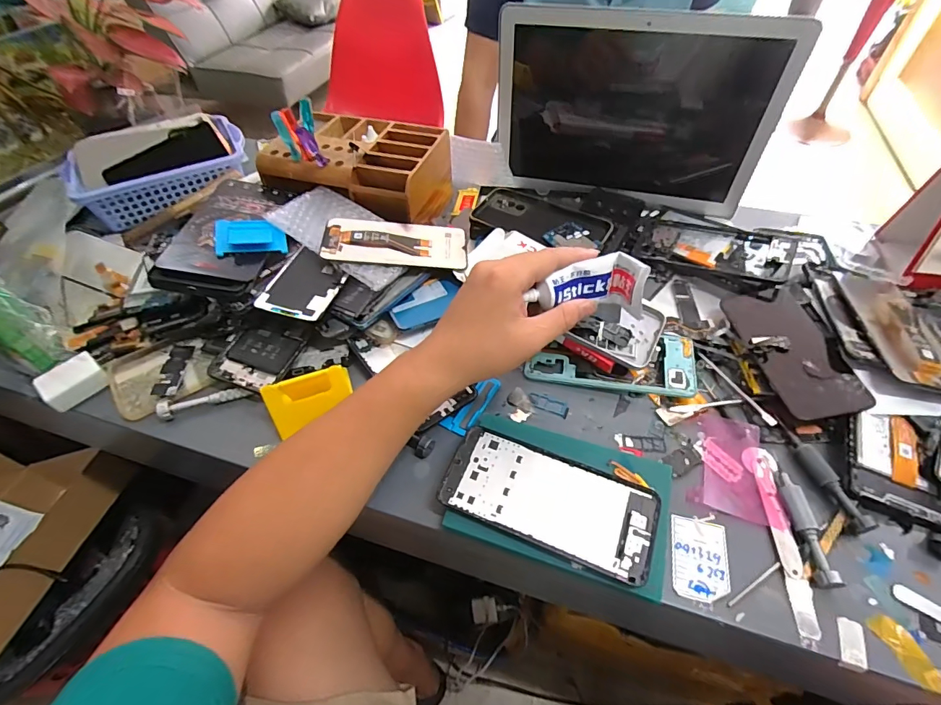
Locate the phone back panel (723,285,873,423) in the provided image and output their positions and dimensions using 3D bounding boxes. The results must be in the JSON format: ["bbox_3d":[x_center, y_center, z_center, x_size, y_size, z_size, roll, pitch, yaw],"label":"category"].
[{"bbox_3d":[0.311,-0.004,0.428,0.077,0.007,0.147,-10,51,5],"label":"phone back panel"}]

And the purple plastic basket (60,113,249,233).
[{"bbox_3d":[-0.437,-0.268,0.630,0.228,0.071,0.119,-29,55,-20],"label":"purple plastic basket"}]

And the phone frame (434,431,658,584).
[{"bbox_3d":[0.060,0.115,0.349,0.161,0.004,0.070,17,56,16],"label":"phone frame"}]

